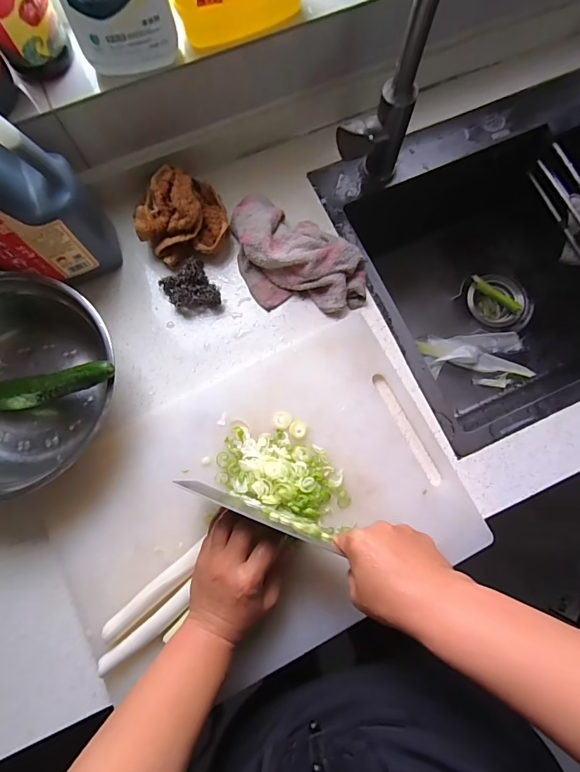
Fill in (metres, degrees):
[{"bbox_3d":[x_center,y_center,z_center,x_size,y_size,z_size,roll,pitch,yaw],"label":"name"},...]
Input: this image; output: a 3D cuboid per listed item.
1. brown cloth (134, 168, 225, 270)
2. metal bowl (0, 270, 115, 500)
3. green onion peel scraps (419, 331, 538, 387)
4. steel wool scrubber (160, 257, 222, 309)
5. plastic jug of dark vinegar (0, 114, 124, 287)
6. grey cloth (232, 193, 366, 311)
[{"bbox_3d":[-0.150,-0.235,0.552,0.119,0.075,0.119,-18,78,-4],"label":"brown cloth"},{"bbox_3d":[-0.340,-0.003,0.482,0.233,0.099,0.244,0,78,0],"label":"metal bowl"},{"bbox_3d":[0.350,-0.050,0.775,0.202,0.020,0.104,-3,78,-1],"label":"green onion peel scraps"},{"bbox_3d":[-0.132,-0.130,0.551,0.063,0.035,0.070,-33,80,-7],"label":"steel wool scrubber"},{"bbox_3d":[-0.304,-0.206,0.447,0.135,0.270,0.099,-12,78,-3],"label":"plastic jug of dark vinegar"},{"bbox_3d":[0.003,-0.167,0.551,0.211,0.052,0.130,32,79,6],"label":"grey cloth"}]

